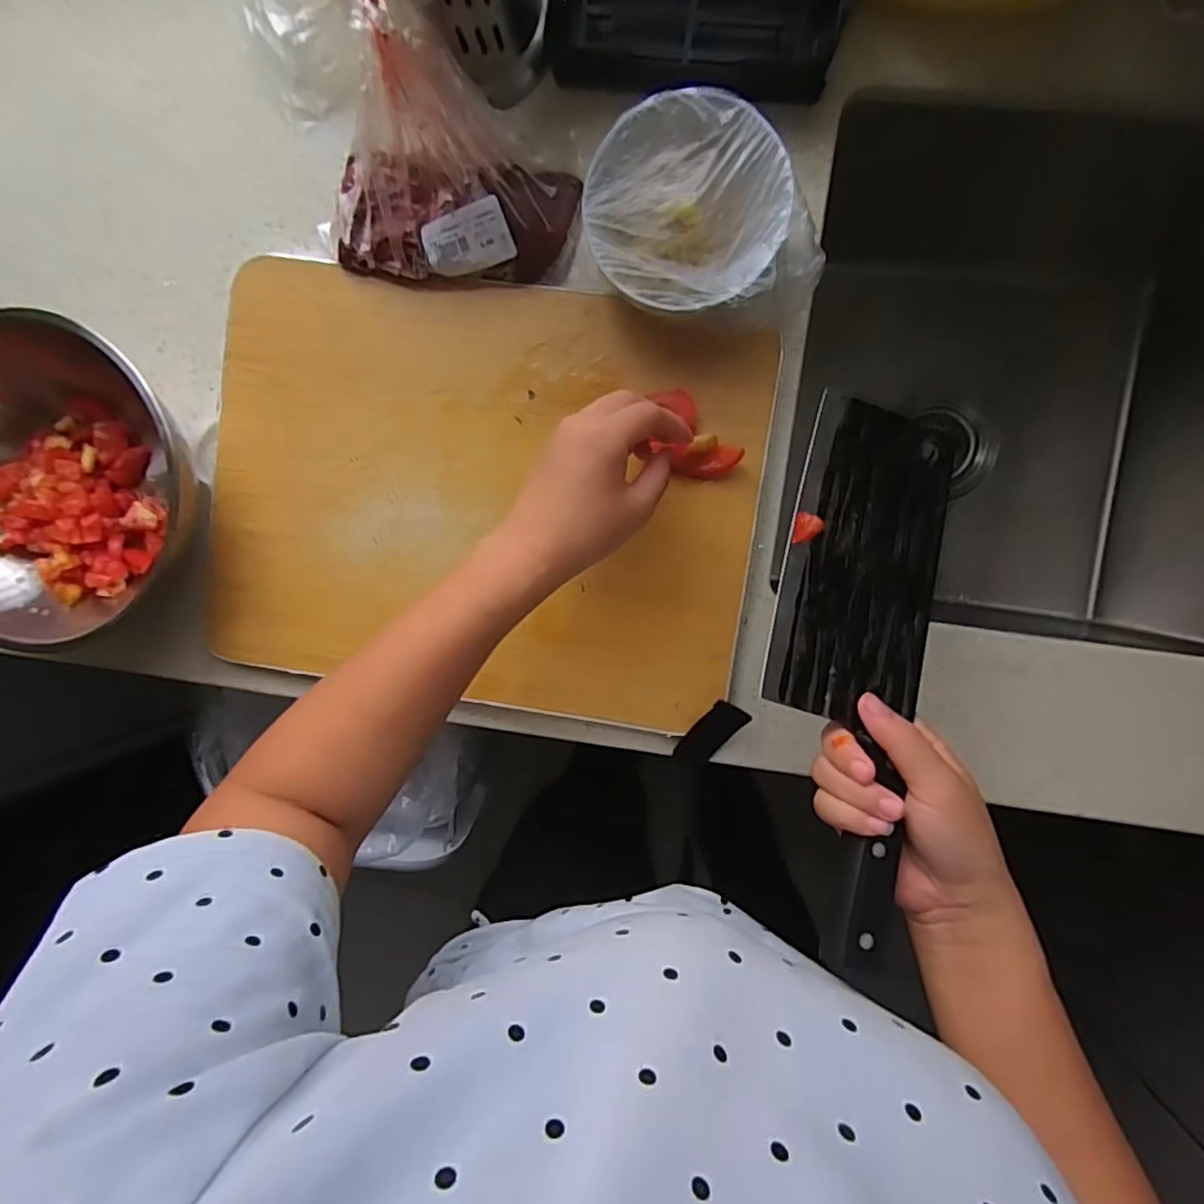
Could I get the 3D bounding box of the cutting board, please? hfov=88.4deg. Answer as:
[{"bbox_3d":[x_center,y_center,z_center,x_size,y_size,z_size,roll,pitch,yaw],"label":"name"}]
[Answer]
[{"bbox_3d":[-0.089,-0.075,0.445,0.390,0.023,0.288,8,95,5],"label":"cutting board"}]

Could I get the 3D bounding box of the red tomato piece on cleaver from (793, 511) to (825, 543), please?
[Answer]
[{"bbox_3d":[0.110,-0.039,0.329,0.014,0.008,0.017,15,95,4],"label":"red tomato piece on cleaver"}]

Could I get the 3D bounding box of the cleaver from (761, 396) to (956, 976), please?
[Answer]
[{"bbox_3d":[0.134,0.026,0.325,0.088,0.021,0.283,9,77,5],"label":"cleaver"}]

